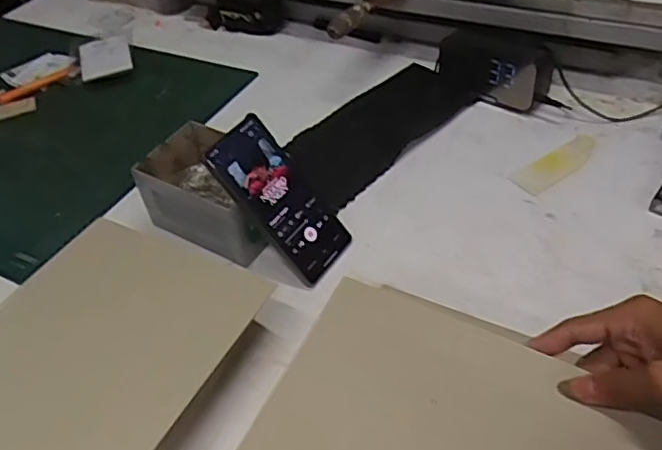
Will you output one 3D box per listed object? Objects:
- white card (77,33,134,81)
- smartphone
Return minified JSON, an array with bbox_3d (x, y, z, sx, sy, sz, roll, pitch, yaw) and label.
[{"bbox_3d":[-0.365,-0.271,0.966,0.080,0.010,0.112,-18,49,-10],"label":"white card"},{"bbox_3d":[-0.048,-0.026,0.586,0.080,0.162,0.015,-44,12,-32],"label":"smartphone"}]

